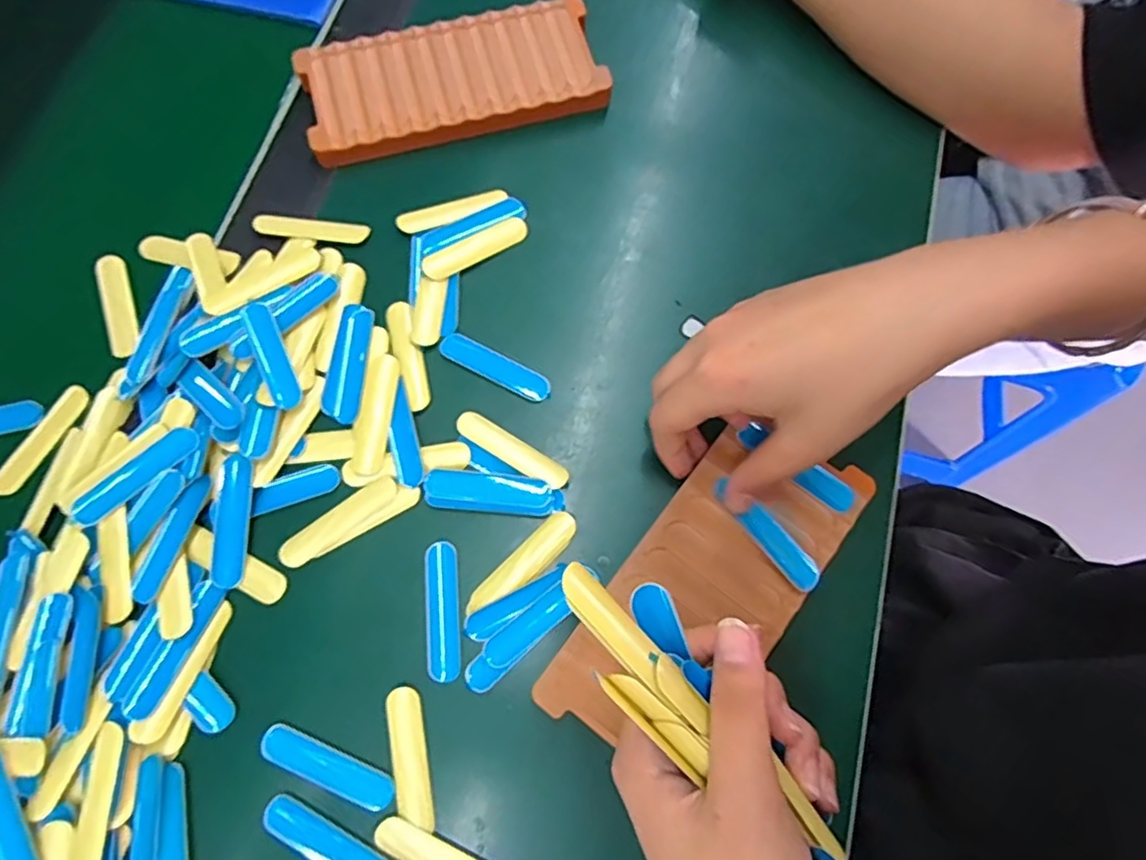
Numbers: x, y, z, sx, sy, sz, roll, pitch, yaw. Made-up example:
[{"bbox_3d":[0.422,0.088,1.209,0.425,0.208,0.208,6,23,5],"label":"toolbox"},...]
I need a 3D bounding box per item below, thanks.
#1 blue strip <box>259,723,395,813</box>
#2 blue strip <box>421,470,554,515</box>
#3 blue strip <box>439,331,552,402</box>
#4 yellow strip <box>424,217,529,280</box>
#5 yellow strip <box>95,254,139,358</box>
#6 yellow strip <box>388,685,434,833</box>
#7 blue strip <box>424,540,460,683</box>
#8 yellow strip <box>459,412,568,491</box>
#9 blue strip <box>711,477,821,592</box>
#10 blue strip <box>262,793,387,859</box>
[{"bbox_3d":[-0.108,0.148,0.276,0.062,0.004,0.016,24,76,6],"label":"blue strip"},{"bbox_3d":[-0.042,0.031,0.312,0.063,0.004,0.019,5,75,1],"label":"blue strip"},{"bbox_3d":[-0.041,-0.034,0.332,0.062,0.004,0.015,27,76,6],"label":"blue strip"},{"bbox_3d":[-0.054,-0.102,0.348,0.062,0.005,0.017,-32,77,-9],"label":"yellow strip"},{"bbox_3d":[-0.251,-0.068,0.348,0.016,0.004,0.064,-19,74,-14],"label":"yellow strip"},{"bbox_3d":[-0.073,0.145,0.278,0.014,0.004,0.058,-10,75,-4],"label":"yellow strip"},{"bbox_3d":[-0.062,0.085,0.296,0.016,0.004,0.062,-5,75,-2],"label":"blue strip"},{"bbox_3d":[-0.031,0.010,0.319,0.062,0.004,0.014,32,77,8],"label":"yellow strip"},{"bbox_3d":[0.091,0.047,0.296,0.016,0.006,0.062,-40,77,-11],"label":"blue strip"},{"bbox_3d":[-0.104,0.177,0.267,0.062,0.005,0.015,29,76,7],"label":"blue strip"}]

